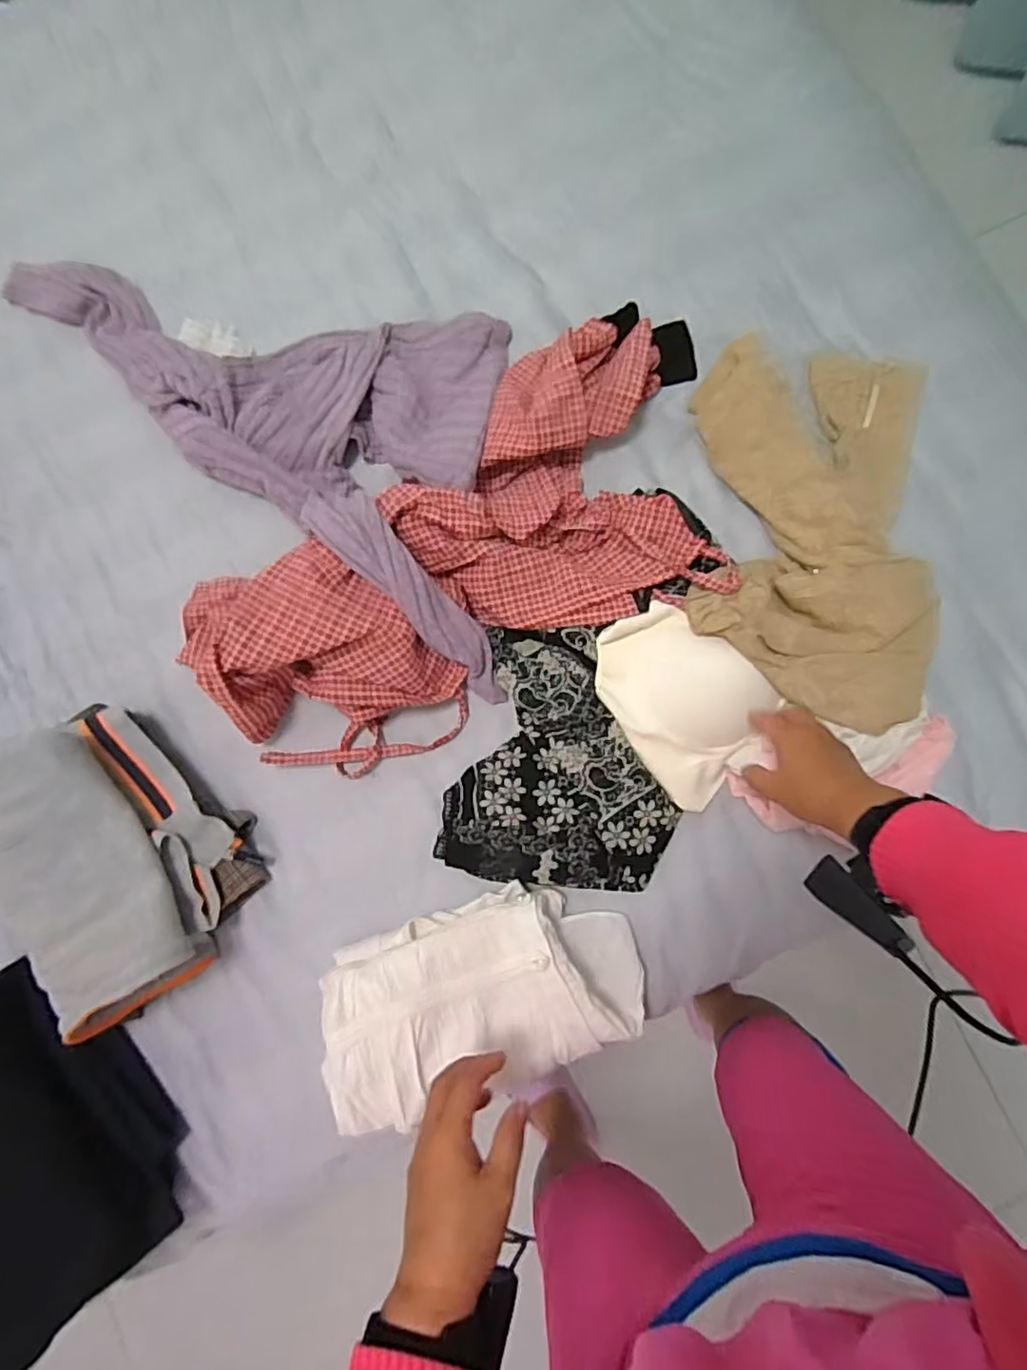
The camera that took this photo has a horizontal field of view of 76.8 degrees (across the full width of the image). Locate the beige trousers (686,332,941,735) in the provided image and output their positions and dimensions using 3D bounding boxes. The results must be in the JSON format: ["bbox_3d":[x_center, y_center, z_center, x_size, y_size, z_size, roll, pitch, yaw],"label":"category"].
[{"bbox_3d":[0.304,-0.162,0.654,0.239,0.054,0.406,4,83,4],"label":"beige trousers"}]

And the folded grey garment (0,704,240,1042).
[{"bbox_3d":[-0.399,0.172,0.629,0.195,0.140,0.262,-39,82,-2],"label":"folded grey garment"}]

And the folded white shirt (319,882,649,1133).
[{"bbox_3d":[-0.035,0.297,0.609,0.305,0.067,0.164,-20,82,1],"label":"folded white shirt"}]

